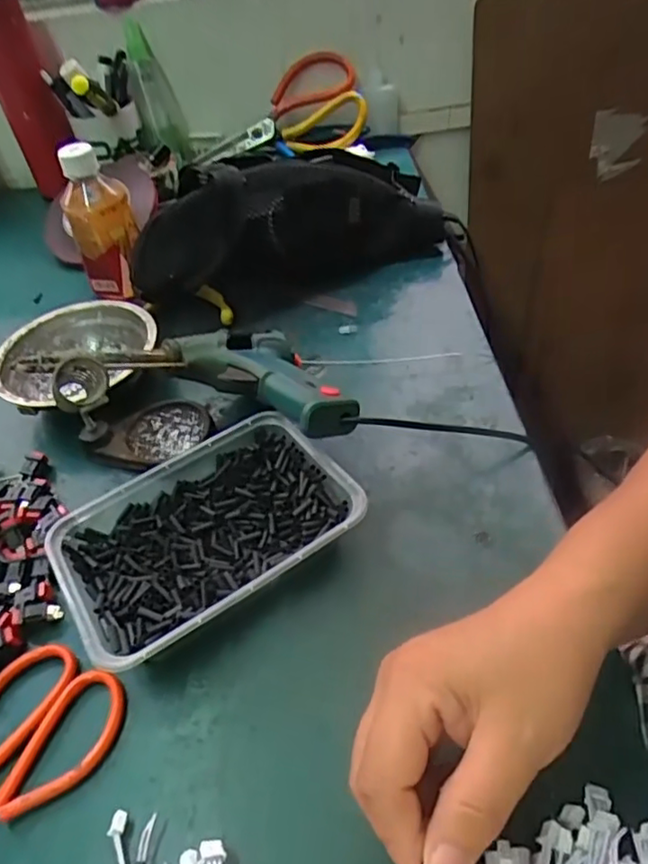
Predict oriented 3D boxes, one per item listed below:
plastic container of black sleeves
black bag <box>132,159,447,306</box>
[{"bbox_3d":[-0.068,0.061,0.362,0.161,0.037,0.113,-29,47,-20],"label":"plastic container of black sleeves"},{"bbox_3d":[-0.028,-0.181,0.542,0.279,0.103,0.065,-16,43,-8],"label":"black bag"}]

